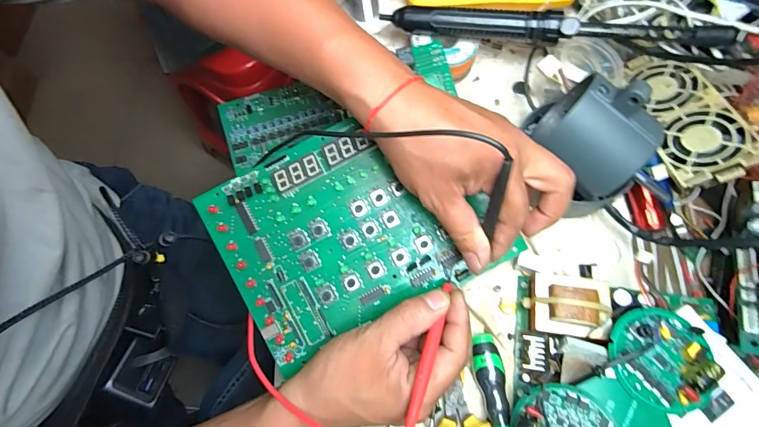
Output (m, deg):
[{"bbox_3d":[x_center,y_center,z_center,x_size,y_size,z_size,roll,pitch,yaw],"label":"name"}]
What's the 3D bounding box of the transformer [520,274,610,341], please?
[{"bbox_3d":[0.154,0.076,0.327,0.057,0.042,0.052,6,73,4],"label":"transformer"}]

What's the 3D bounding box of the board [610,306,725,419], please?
[{"bbox_3d":[0.203,0.104,0.277,0.065,0.018,0.069,-1,72,2],"label":"board"}]

